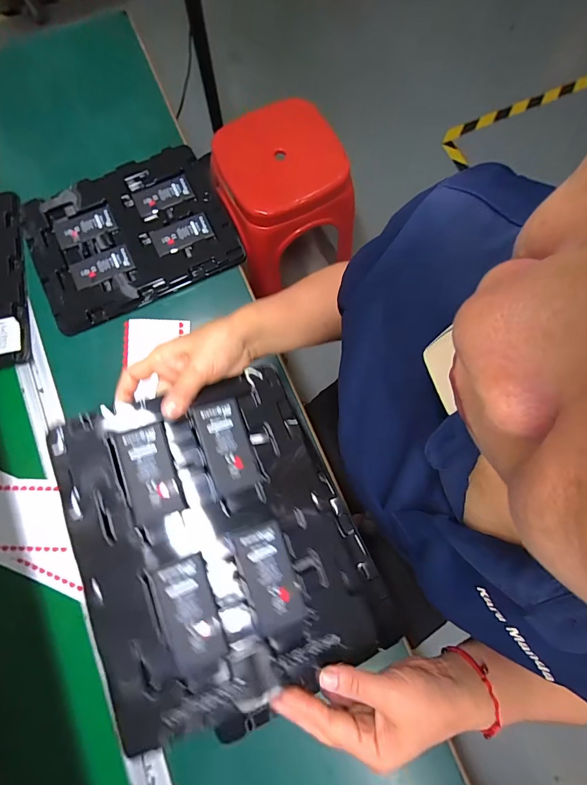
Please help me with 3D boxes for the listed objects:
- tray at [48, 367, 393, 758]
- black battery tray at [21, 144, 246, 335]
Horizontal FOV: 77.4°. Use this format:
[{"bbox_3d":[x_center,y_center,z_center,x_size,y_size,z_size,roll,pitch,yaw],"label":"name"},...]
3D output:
[{"bbox_3d":[-0.068,0.130,0.334,0.231,0.018,0.279,-17,77,-13],"label":"tray"},{"bbox_3d":[-0.238,-0.236,0.539,0.280,0.014,0.217,-26,79,-5],"label":"black battery tray"}]

